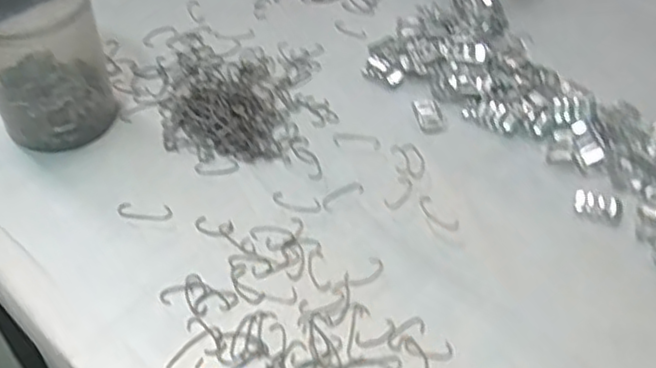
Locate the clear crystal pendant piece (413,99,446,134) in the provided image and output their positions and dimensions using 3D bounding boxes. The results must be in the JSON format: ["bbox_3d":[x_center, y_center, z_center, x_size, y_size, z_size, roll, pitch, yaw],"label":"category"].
[{"bbox_3d":[0.098,-0.066,0.656,0.025,0.005,0.041,-7,50,-8],"label":"clear crystal pendant piece"}]

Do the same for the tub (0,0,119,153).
[{"bbox_3d":[-0.247,-0.109,0.588,0.103,0.140,0.101,-18,52,-17],"label":"tub"}]

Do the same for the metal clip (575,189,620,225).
[{"bbox_3d":[0.237,0.019,0.592,0.039,0.004,0.027,18,51,13],"label":"metal clip"}]

